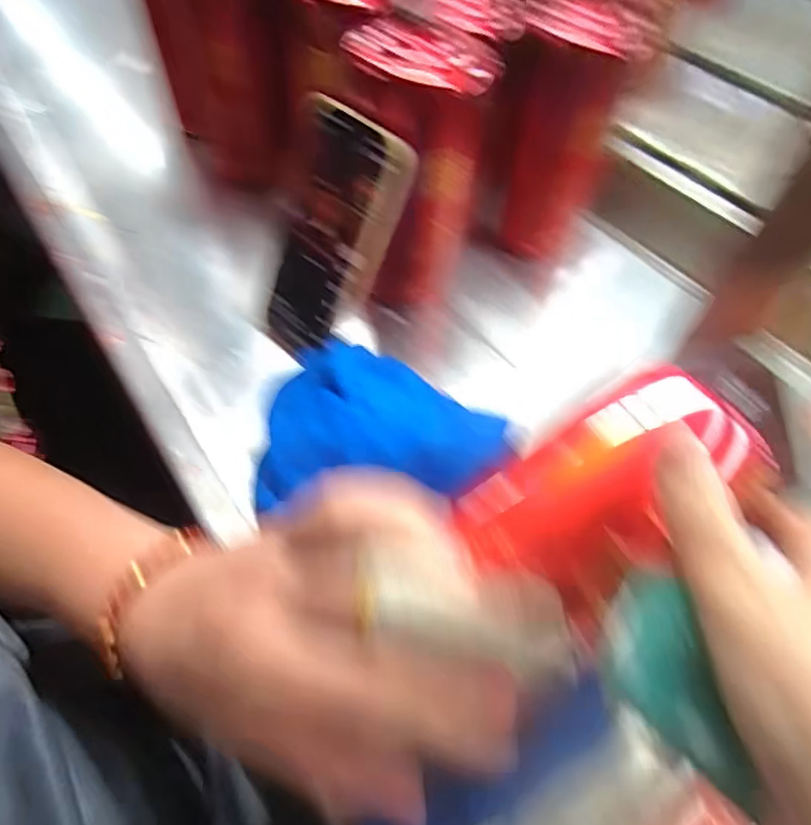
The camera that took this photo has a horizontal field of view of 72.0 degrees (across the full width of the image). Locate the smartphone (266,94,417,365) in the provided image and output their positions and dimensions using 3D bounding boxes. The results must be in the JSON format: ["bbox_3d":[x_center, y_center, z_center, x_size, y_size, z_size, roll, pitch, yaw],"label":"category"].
[{"bbox_3d":[-0.050,-0.106,0.366,0.080,0.159,0.009,38,34,21],"label":"smartphone"}]

